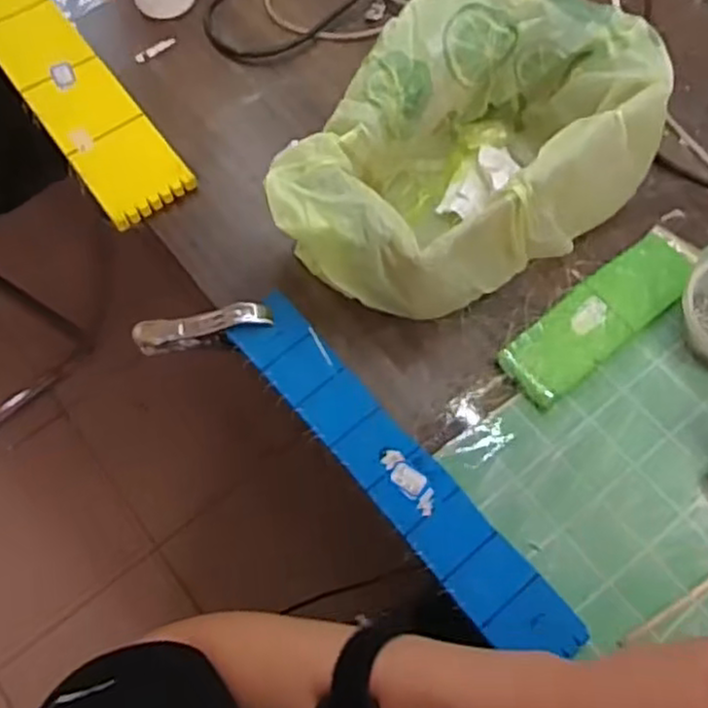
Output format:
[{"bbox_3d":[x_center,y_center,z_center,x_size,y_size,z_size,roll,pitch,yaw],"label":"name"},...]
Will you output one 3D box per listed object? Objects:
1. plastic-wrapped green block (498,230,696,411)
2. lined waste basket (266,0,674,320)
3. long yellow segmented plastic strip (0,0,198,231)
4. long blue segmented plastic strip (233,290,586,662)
[{"bbox_3d":[0.197,-0.031,0.579,0.178,0.018,0.059,-37,71,-14],"label":"plastic-wrapped green block"},{"bbox_3d":[0.086,-0.156,0.576,0.300,0.120,0.205,-41,72,-15],"label":"lined waste basket"},{"bbox_3d":[-0.268,-0.252,0.685,0.080,0.020,0.323,-34,70,-13],"label":"long yellow segmented plastic strip"},{"bbox_3d":[0.029,0.085,0.539,0.055,0.006,0.331,-38,71,-14],"label":"long blue segmented plastic strip"}]

